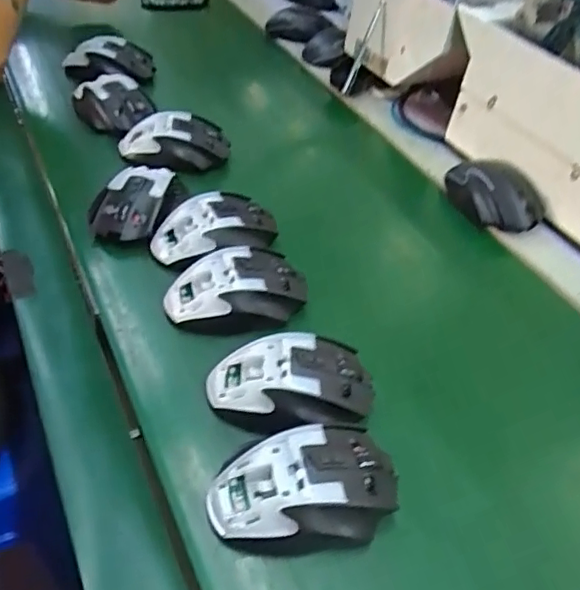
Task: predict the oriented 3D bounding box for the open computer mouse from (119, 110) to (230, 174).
[{"bbox_3d":[-0.126,-0.170,0.622,0.112,0.032,0.069,-9,47,-17],"label":"open computer mouse"}]

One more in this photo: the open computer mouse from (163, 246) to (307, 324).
[{"bbox_3d":[-0.044,-0.008,0.468,0.114,0.037,0.070,-1,45,-9],"label":"open computer mouse"}]

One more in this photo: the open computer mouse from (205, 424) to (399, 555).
[{"bbox_3d":[0.010,0.121,0.348,0.114,0.041,0.067,-8,46,-16],"label":"open computer mouse"}]

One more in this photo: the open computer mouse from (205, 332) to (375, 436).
[{"bbox_3d":[0.003,0.067,0.399,0.113,0.038,0.072,-7,46,-15],"label":"open computer mouse"}]

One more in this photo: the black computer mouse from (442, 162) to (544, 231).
[{"bbox_3d":[0.220,-0.111,0.608,0.073,0.041,0.109,-10,47,-18],"label":"black computer mouse"}]

